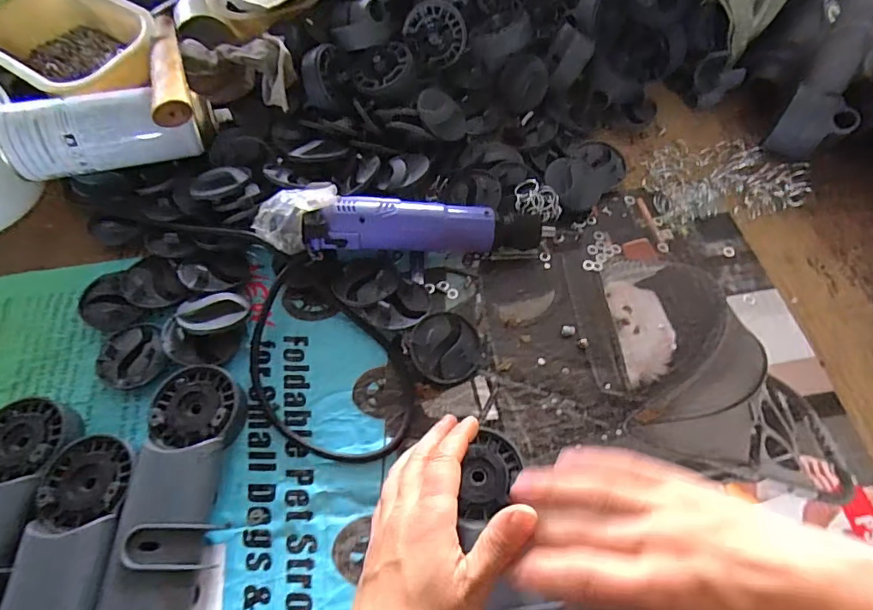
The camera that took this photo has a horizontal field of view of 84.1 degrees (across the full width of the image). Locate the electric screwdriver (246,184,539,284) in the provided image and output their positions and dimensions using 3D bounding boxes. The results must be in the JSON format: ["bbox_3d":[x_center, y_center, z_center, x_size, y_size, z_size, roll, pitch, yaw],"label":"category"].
[{"bbox_3d":[-0.030,-0.069,0.424,0.243,0.047,0.063,2,62,-11],"label":"electric screwdriver"}]

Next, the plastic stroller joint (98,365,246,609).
[{"bbox_3d":[-0.178,0.122,0.338,0.059,0.042,0.159,-3,62,0],"label":"plastic stroller joint"}]

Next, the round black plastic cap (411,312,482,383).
[{"bbox_3d":[0.009,0.034,0.389,0.056,0.009,0.056,3,82,-19],"label":"round black plastic cap"}]

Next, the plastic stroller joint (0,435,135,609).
[{"bbox_3d":[-0.239,0.169,0.311,0.063,0.040,0.163,-1,62,1],"label":"plastic stroller joint"}]

